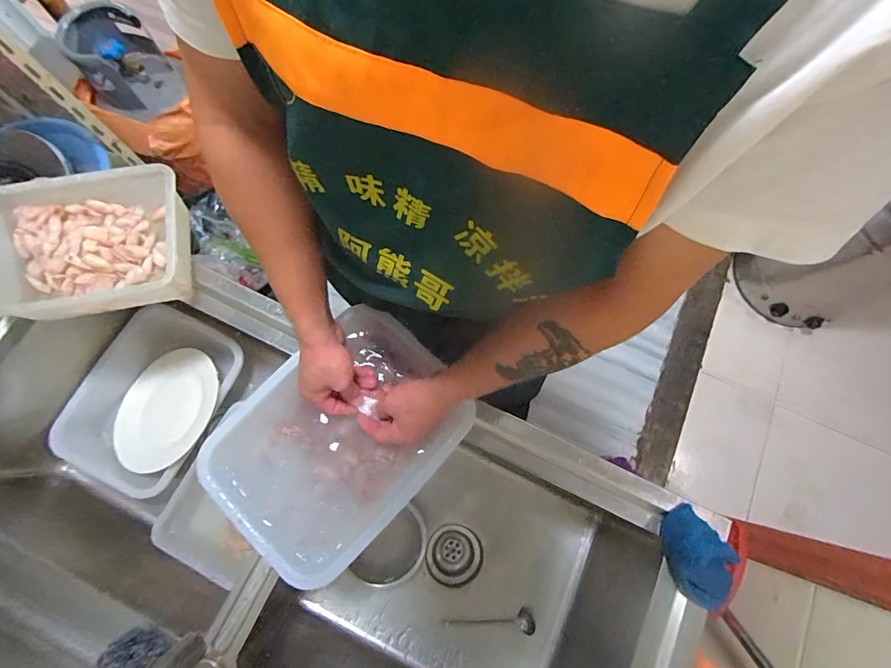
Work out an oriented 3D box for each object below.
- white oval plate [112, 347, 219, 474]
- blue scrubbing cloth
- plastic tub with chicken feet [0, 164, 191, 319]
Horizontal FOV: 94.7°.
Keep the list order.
[{"bbox_3d":[-0.552,0.144,0.813,0.219,0.017,0.234,15,66,22],"label":"white oval plate"},{"bbox_3d":[0.364,0.325,0.590,0.098,0.073,0.103,41,77,9],"label":"blue scrubbing cloth"},{"bbox_3d":[-0.548,-0.140,0.646,0.271,0.086,0.212,-12,76,-5],"label":"plastic tub with chicken feet"}]

